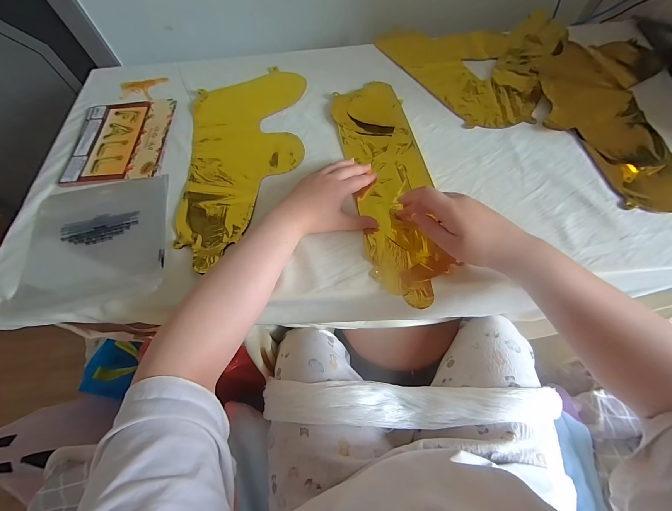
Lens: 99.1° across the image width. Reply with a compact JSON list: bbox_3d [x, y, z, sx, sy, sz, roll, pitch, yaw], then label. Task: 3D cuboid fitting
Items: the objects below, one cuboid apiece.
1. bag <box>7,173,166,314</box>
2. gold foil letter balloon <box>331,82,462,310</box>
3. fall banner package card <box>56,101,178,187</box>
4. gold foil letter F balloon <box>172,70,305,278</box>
[{"bbox_3d":[-0.361,-0.029,0.435,0.203,0.010,0.220,-13,63,-3],"label":"bag"},{"bbox_3d":[0.082,-0.131,0.455,0.125,0.021,0.426,-7,64,0],"label":"gold foil letter balloon"},{"bbox_3d":[-0.390,-0.215,0.524,0.167,0.006,0.198,-5,63,1],"label":"fall banner package card"},{"bbox_3d":[-0.155,-0.176,0.490,0.200,0.008,0.400,-8,63,0],"label":"gold foil letter F balloon"}]

